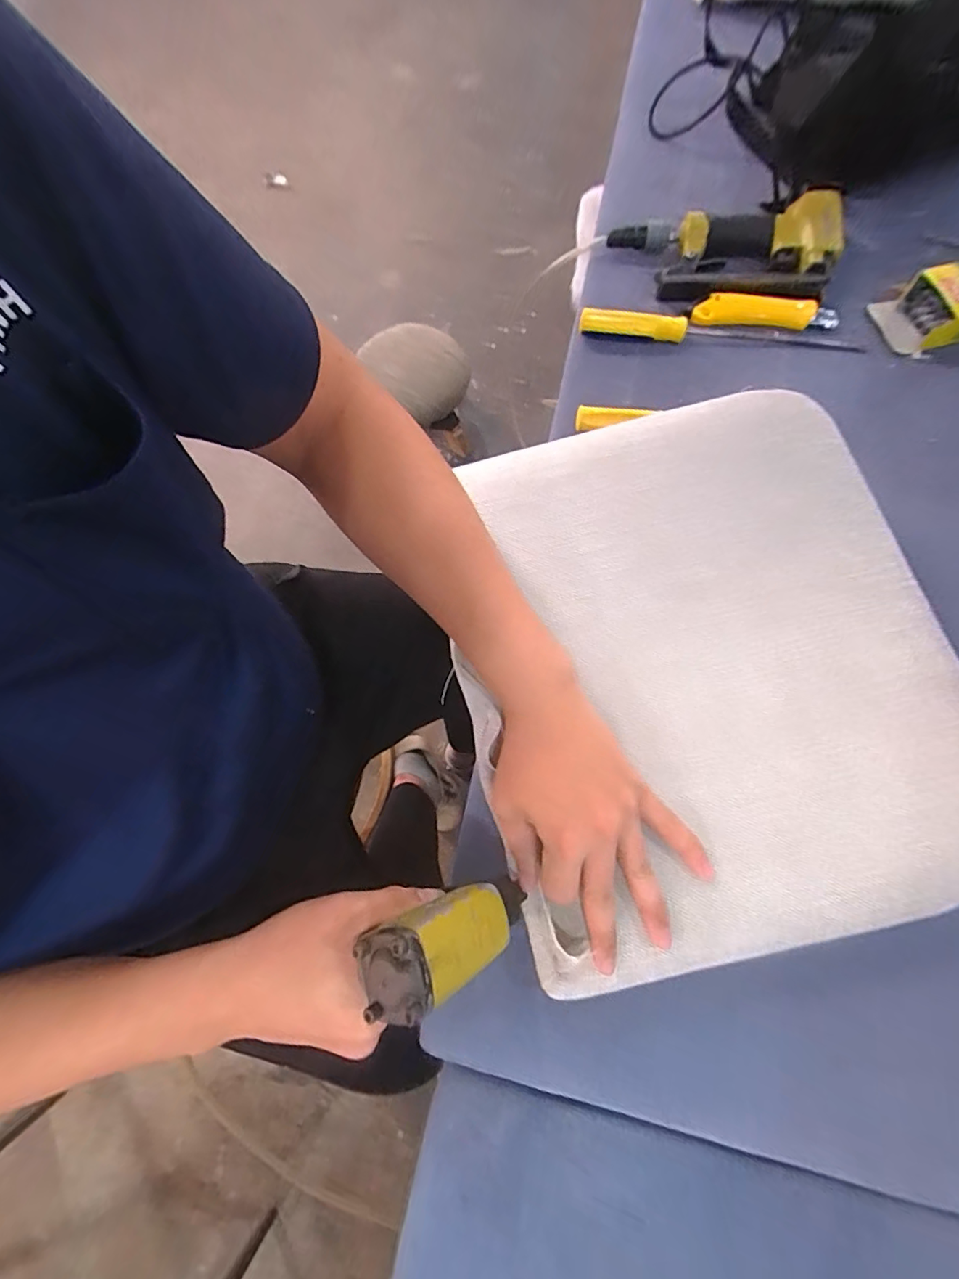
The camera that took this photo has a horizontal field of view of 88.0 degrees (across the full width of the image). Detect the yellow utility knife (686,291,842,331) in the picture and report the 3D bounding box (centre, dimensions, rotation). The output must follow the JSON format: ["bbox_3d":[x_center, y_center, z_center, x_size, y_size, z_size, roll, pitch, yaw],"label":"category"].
[{"bbox_3d":[0.315,-0.363,0.549,0.151,0.020,0.036,8,74,5],"label":"yellow utility knife"}]

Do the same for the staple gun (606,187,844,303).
[{"bbox_3d":[0.274,-0.439,0.560,0.236,0.057,0.115,3,74,4],"label":"staple gun"}]

